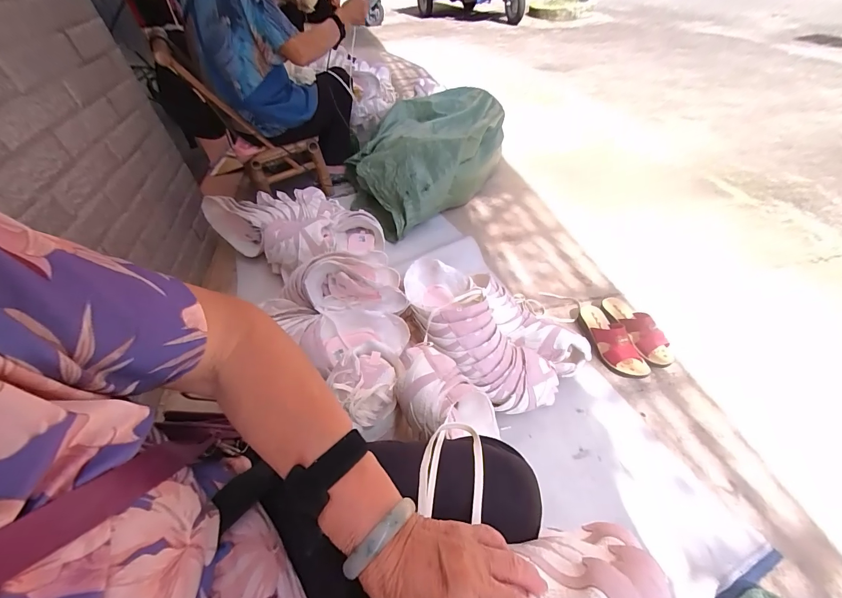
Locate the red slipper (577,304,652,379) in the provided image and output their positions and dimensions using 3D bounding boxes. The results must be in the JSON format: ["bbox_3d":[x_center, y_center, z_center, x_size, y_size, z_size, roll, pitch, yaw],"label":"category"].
[{"bbox_3d":[0.488,0.094,0.911,0.091,0.076,0.227,-10,46,-3],"label":"red slipper"}]

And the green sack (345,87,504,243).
[{"bbox_3d":[0.060,-0.542,1.382,0.653,0.309,0.455,-32,51,-22],"label":"green sack"}]

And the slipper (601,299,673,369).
[{"bbox_3d":[0.569,0.073,0.932,0.088,0.067,0.218,-13,46,-6],"label":"slipper"}]

